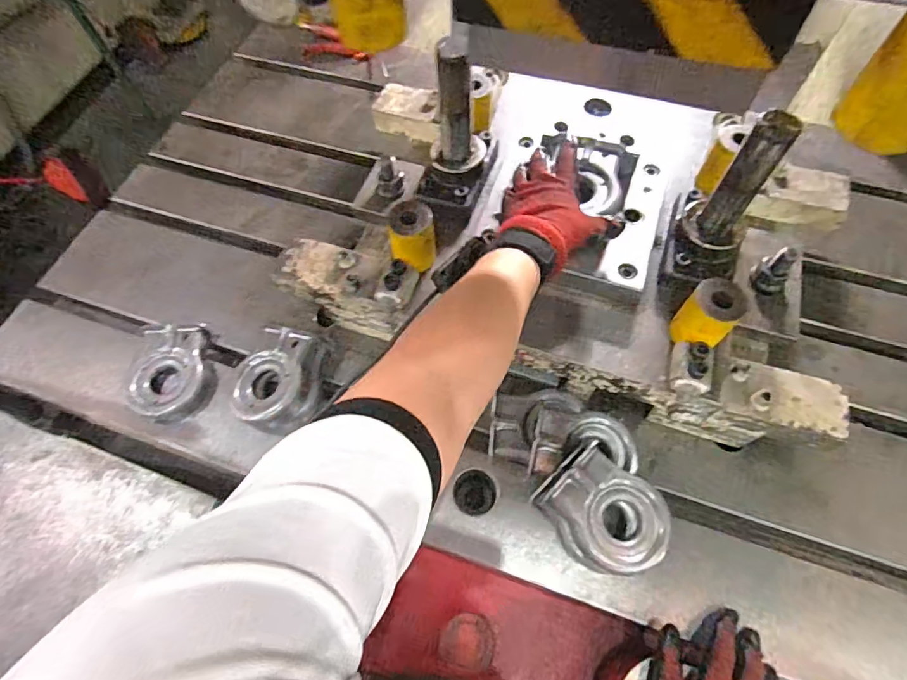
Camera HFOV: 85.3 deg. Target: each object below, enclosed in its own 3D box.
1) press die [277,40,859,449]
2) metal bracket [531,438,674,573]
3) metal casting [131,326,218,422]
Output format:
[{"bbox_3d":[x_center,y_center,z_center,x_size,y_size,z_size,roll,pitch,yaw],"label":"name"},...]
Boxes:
[{"bbox_3d":[0.134,-0.141,0.578,0.644,0.251,0.389,15,63,9],"label":"press die"},{"bbox_3d":[0.158,0.176,0.504,0.102,0.061,0.126,-37,67,-17],"label":"metal bracket"},{"bbox_3d":[-0.364,0.034,0.635,0.104,0.048,0.131,-7,62,-2],"label":"metal casting"}]

